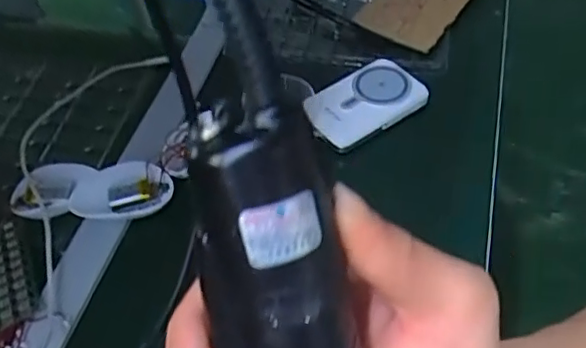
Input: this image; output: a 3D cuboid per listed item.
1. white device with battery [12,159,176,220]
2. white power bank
[{"bbox_3d":[-0.149,0.015,0.525,0.086,0.013,0.051,-7,64,-2],"label":"white device with battery"},{"bbox_3d":[0.069,-0.069,0.575,0.111,0.013,0.072,-31,63,-18],"label":"white power bank"}]

